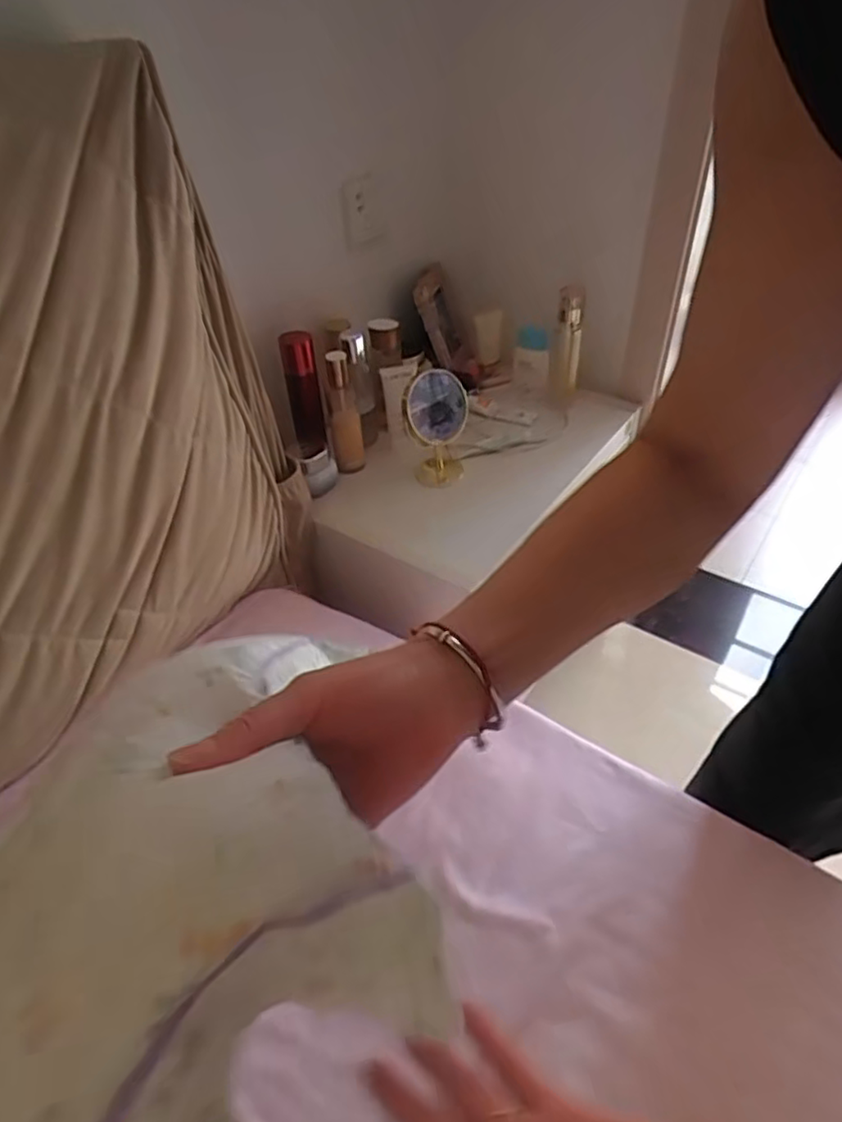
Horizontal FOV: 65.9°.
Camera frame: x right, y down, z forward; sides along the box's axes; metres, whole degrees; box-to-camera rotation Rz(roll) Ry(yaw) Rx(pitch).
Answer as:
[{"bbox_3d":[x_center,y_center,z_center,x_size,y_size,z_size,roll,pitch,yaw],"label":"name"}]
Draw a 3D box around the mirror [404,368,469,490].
[{"bbox_3d":[0.021,-0.188,0.901,0.081,0.134,0.104,1,43,4],"label":"mirror"}]

